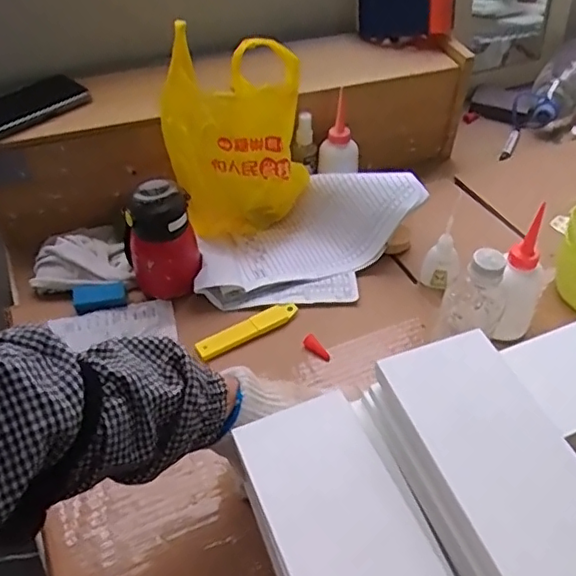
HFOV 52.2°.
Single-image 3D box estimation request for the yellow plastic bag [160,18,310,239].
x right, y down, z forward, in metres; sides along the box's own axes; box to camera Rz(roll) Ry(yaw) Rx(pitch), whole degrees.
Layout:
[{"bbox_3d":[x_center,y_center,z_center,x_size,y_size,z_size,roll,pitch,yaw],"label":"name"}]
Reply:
[{"bbox_3d":[-0.061,-0.179,0.730,0.167,0.217,0.110,-2,46,-2],"label":"yellow plastic bag"}]

